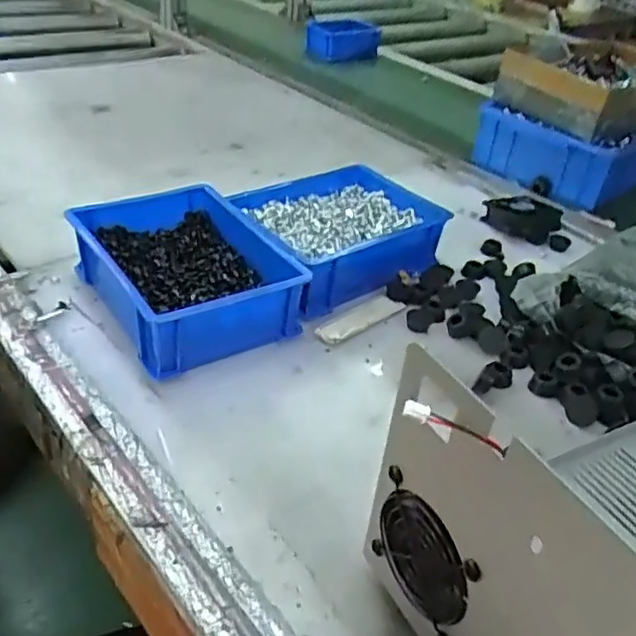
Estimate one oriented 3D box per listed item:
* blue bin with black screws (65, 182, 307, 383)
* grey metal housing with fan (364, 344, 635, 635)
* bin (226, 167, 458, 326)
[{"bbox_3d":[-0.116,-0.041,0.595,0.155,0.067,0.198,-18,42,-32],"label":"blue bin with black screws"},{"bbox_3d":[0.177,0.106,0.363,0.290,0.156,0.156,-14,39,-28],"label":"grey metal housing with fan"},{"bbox_3d":[0.020,-0.083,0.683,0.202,0.068,0.154,-20,43,-34],"label":"bin"}]

